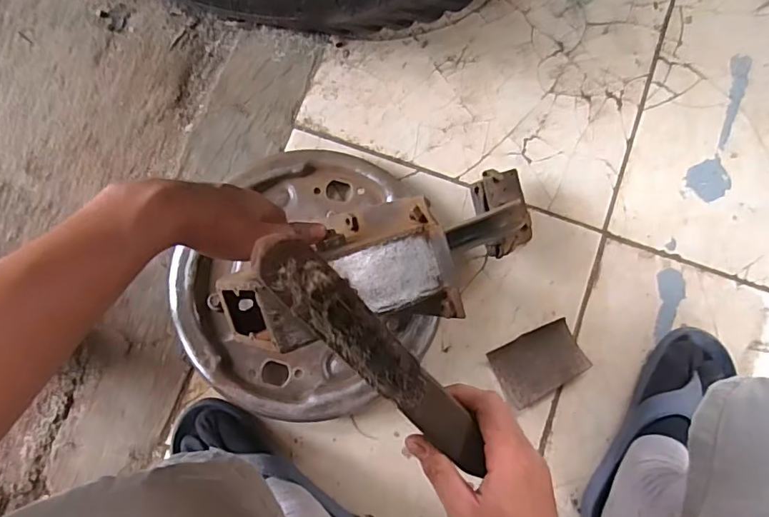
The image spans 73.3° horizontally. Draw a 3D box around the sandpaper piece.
[{"bbox_3d":[0.182,0.120,0.602,0.100,0.012,0.071,-28,85,-2],"label":"sandpaper piece"}]

